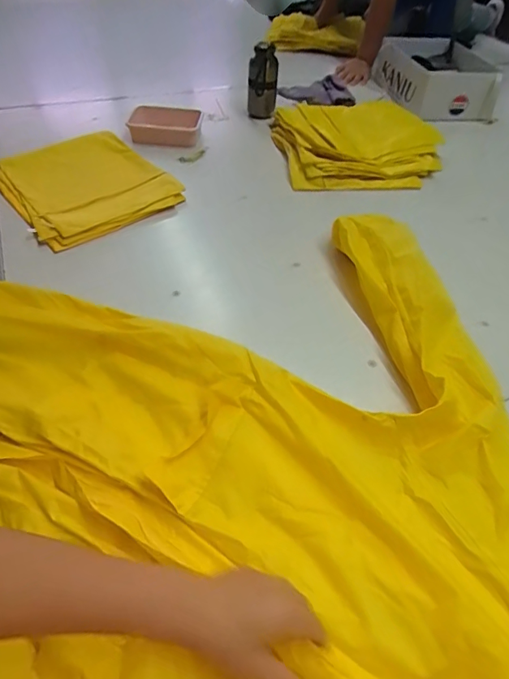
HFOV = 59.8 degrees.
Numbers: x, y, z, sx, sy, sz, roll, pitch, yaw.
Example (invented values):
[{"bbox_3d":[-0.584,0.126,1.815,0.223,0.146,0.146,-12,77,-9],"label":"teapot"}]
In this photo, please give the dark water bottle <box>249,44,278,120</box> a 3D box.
[{"bbox_3d":[0.022,-0.699,1.213,0.081,0.175,0.087,7,48,3],"label":"dark water bottle"}]

